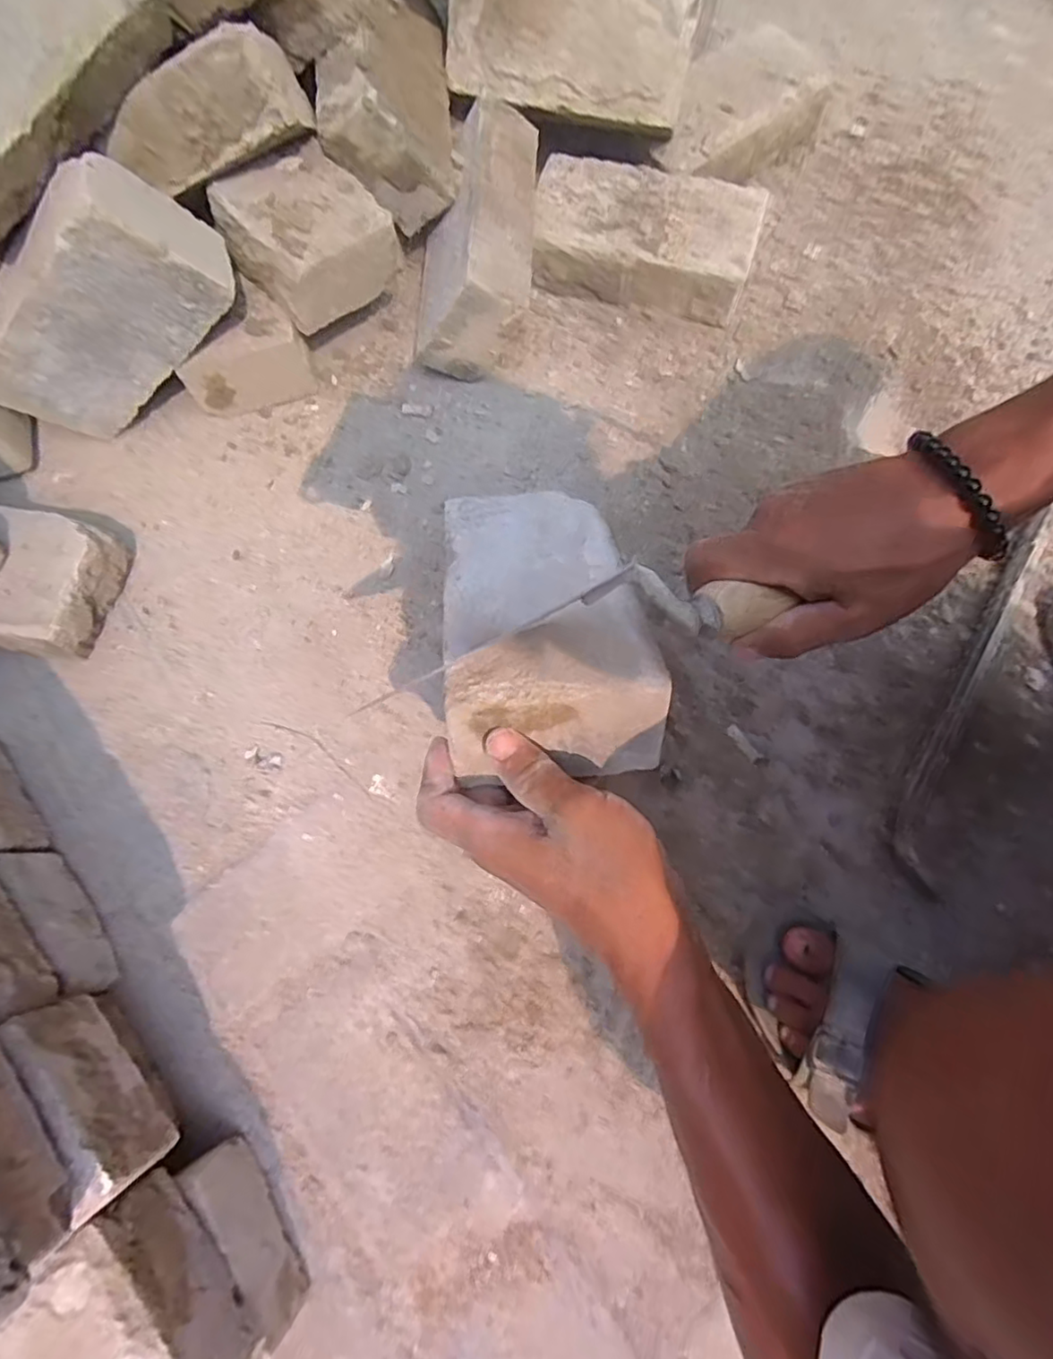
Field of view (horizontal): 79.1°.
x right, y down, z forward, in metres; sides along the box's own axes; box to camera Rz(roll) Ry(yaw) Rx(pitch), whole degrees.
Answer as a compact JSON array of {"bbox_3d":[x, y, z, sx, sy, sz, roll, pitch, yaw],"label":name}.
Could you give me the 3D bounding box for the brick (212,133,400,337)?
[{"bbox_3d":[-0.180,-0.369,0.532,0.110,0.076,0.095,-41,78,-11],"label":"brick"}]

